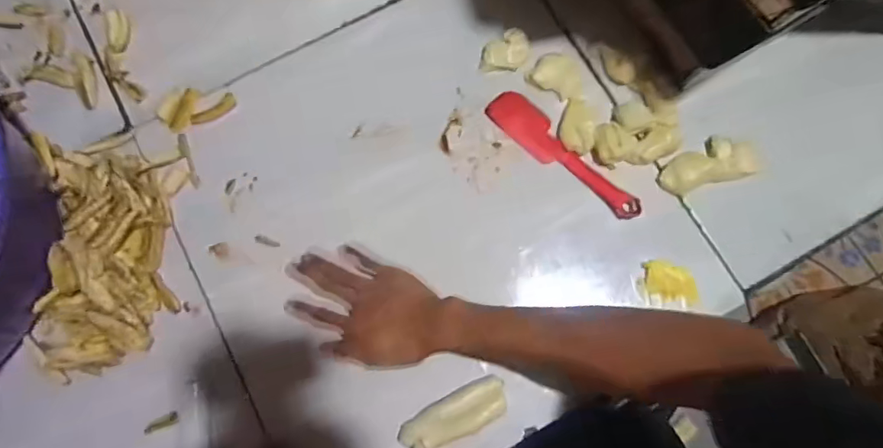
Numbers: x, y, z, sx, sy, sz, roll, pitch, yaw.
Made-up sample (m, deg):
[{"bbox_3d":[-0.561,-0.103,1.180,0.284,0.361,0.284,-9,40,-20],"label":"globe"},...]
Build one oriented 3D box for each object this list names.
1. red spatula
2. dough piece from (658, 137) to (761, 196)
[{"bbox_3d":[0.133,-0.075,0.536,0.196,0.011,0.044,44,81,8],"label":"red spatula"},{"bbox_3d":[0.290,-0.067,0.522,0.109,0.018,0.049,-15,79,-4],"label":"dough piece"}]

